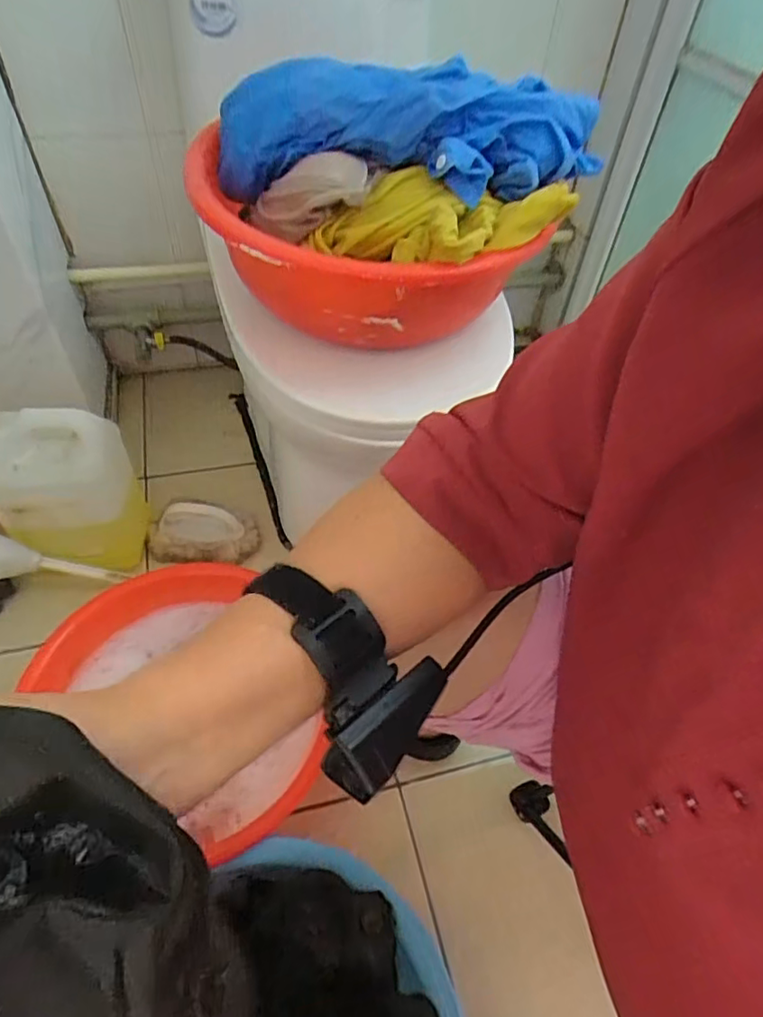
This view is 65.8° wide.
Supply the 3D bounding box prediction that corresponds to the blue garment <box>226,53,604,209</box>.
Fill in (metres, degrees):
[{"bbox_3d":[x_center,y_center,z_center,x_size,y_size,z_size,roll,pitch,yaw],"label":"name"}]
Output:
[{"bbox_3d":[0.029,-0.327,0.519,0.339,0.109,0.084,-2,50,-5],"label":"blue garment"}]

